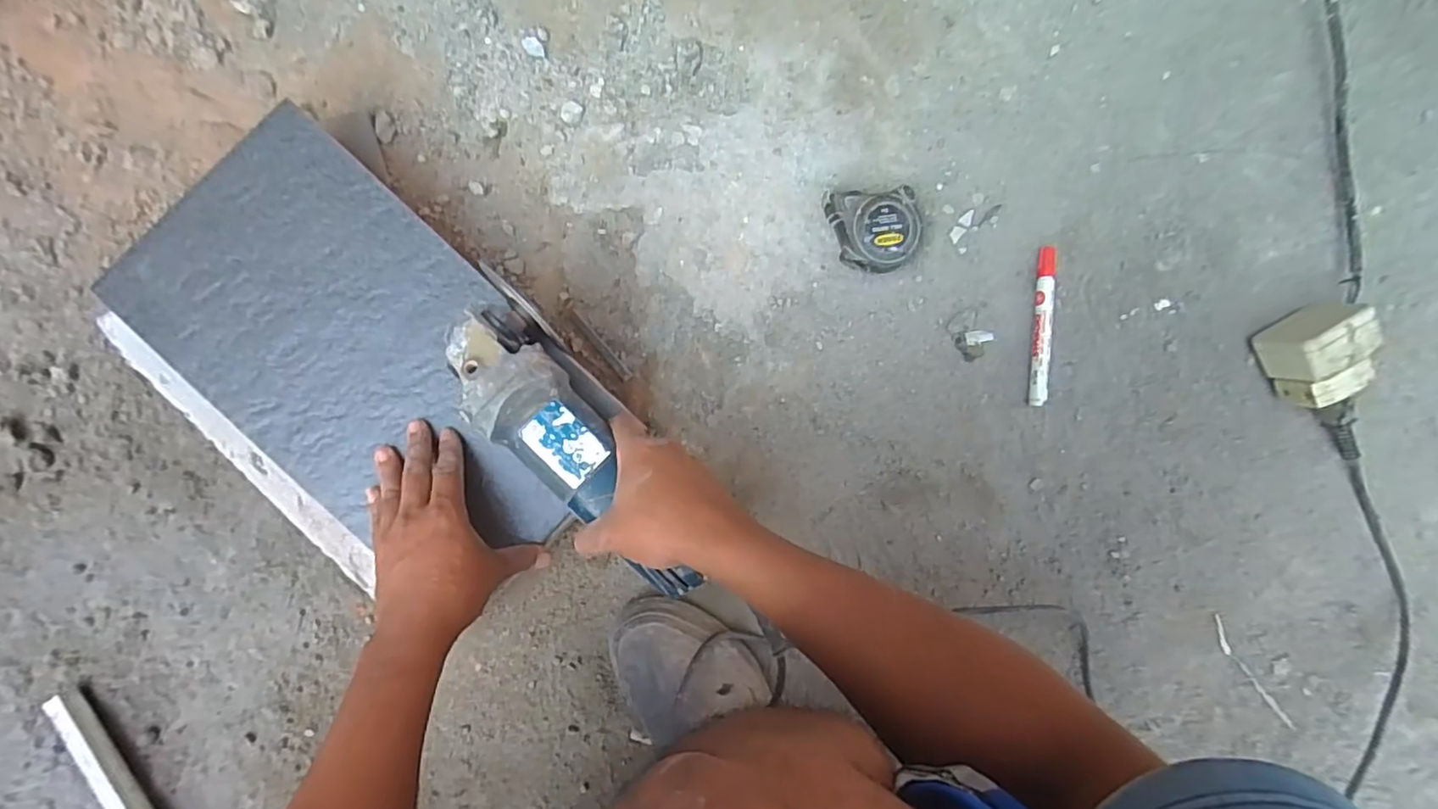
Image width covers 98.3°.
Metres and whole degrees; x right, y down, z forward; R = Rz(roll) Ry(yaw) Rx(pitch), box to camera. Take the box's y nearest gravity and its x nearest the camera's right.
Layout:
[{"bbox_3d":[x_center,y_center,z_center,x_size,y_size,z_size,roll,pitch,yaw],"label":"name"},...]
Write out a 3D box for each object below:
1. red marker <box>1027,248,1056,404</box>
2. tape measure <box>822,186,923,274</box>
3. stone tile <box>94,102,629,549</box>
[{"bbox_3d":[0.303,-0.073,0.580,0.018,0.013,0.146,4,89,0],"label":"red marker"},{"bbox_3d":[0.137,-0.154,0.559,0.083,0.039,0.073,-8,92,-2],"label":"tape measure"},{"bbox_3d":[-0.280,-0.038,0.502,0.387,0.016,0.219,41,89,1],"label":"stone tile"}]

